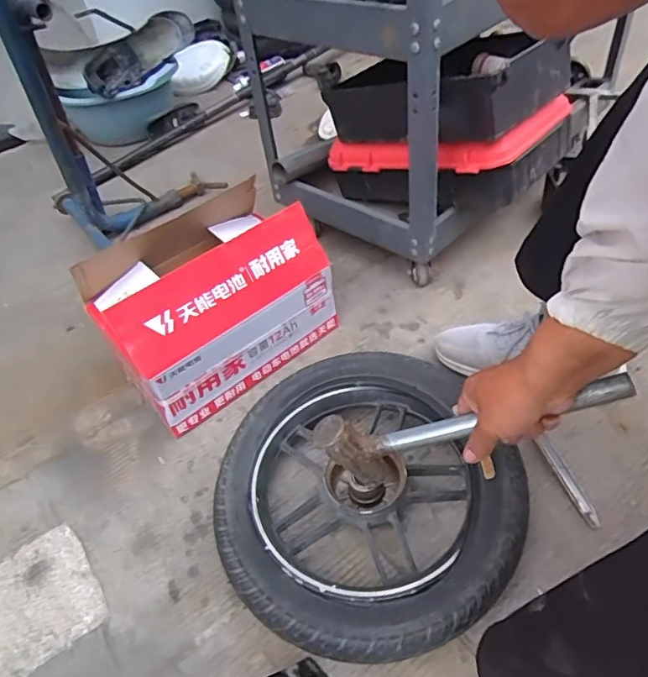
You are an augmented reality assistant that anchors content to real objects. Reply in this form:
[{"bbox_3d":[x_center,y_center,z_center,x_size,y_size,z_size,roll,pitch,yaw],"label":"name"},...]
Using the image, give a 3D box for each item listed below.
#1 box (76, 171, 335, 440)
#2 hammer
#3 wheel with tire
[{"bbox_3d":[-0.173,-0.061,0.821,0.308,0.218,0.208,-35,51,-25],"label":"box"},{"bbox_3d":[0.141,0.086,0.530,0.294,0.105,0.029,-20,40,25],"label":"hammer"},{"bbox_3d":[0.038,0.182,0.631,0.316,0.107,0.343,-4,45,4],"label":"wheel with tire"}]

